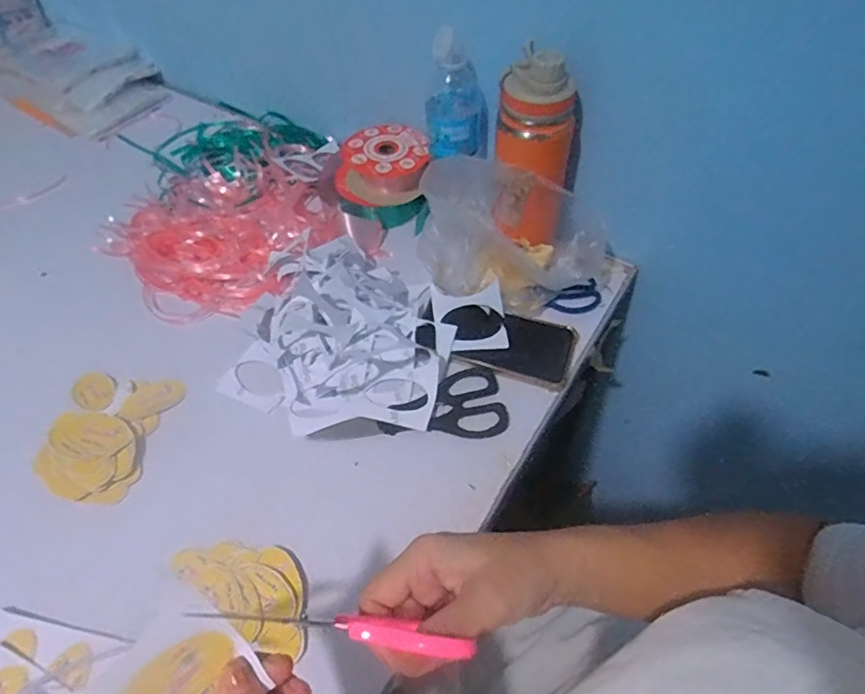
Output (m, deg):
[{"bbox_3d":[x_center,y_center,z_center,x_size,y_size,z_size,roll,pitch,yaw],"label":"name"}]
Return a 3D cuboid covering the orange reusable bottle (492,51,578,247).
[{"bbox_3d":[0.103,-0.198,0.561,0.077,0.177,0.072,11,56,10],"label":"orange reusable bottle"}]

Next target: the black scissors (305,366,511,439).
[{"bbox_3d":[-0.022,0.067,0.546,0.189,0.013,0.076,-12,54,-5],"label":"black scissors"}]

